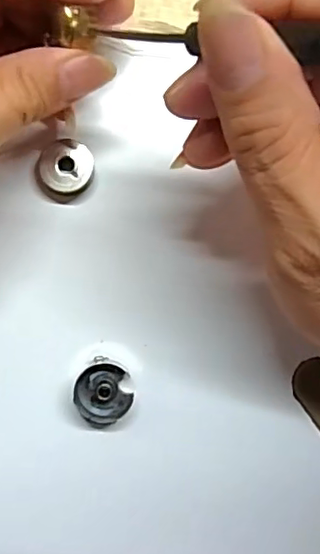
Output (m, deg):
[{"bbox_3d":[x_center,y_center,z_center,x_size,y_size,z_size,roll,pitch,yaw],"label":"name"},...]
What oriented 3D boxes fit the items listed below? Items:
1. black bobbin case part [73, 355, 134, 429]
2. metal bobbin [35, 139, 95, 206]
[{"bbox_3d":[-0.022,0.045,0.225,0.023,0.014,0.023,0,87,-3],"label":"black bobbin case part"},{"bbox_3d":[-0.036,-0.041,0.225,0.021,0.010,0.023,0,87,-3],"label":"metal bobbin"}]

